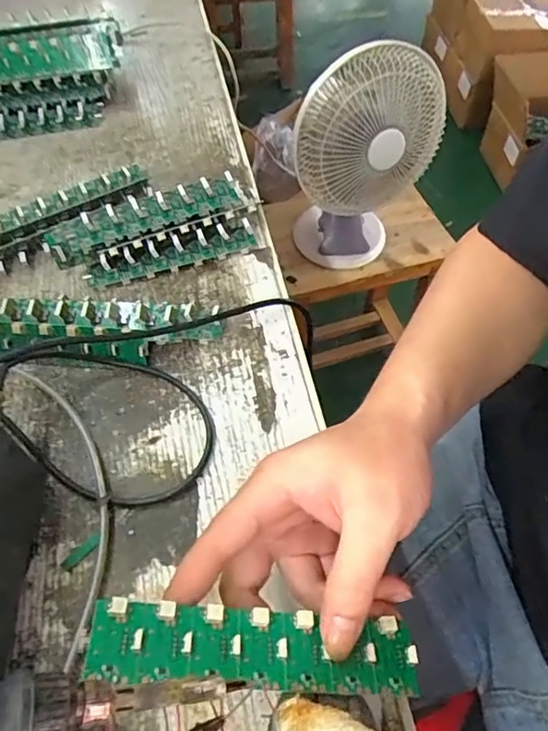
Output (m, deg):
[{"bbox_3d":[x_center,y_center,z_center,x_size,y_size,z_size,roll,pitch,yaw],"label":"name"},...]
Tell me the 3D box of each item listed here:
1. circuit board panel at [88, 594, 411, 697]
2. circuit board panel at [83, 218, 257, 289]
[{"bbox_3d":[-0.006,0.118,0.226,0.137,0.006,0.030,10,53,-11],"label":"circuit board panel"},{"bbox_3d":[-0.084,-0.094,0.442,0.136,0.022,0.030,-17,56,-12],"label":"circuit board panel"}]

